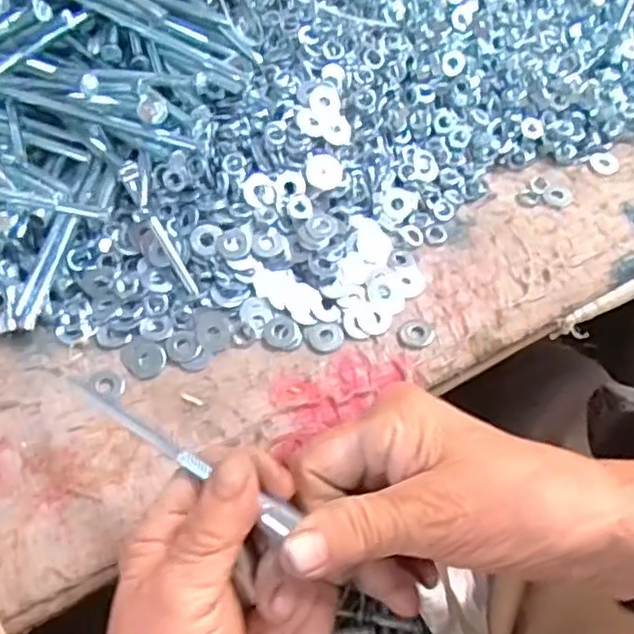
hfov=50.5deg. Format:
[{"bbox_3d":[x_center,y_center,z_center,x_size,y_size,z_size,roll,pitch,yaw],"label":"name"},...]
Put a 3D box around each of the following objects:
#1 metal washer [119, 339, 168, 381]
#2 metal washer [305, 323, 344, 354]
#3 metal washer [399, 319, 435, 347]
[{"bbox_3d":[-0.094,0.022,0.362,0.024,0.004,0.020,36,64,18],"label":"metal washer"},{"bbox_3d":[0.004,0.011,0.367,0.020,0.004,0.016,-5,59,-5],"label":"metal washer"},{"bbox_3d":[0.055,0.009,0.366,0.017,0.004,0.019,-38,67,-22],"label":"metal washer"}]

